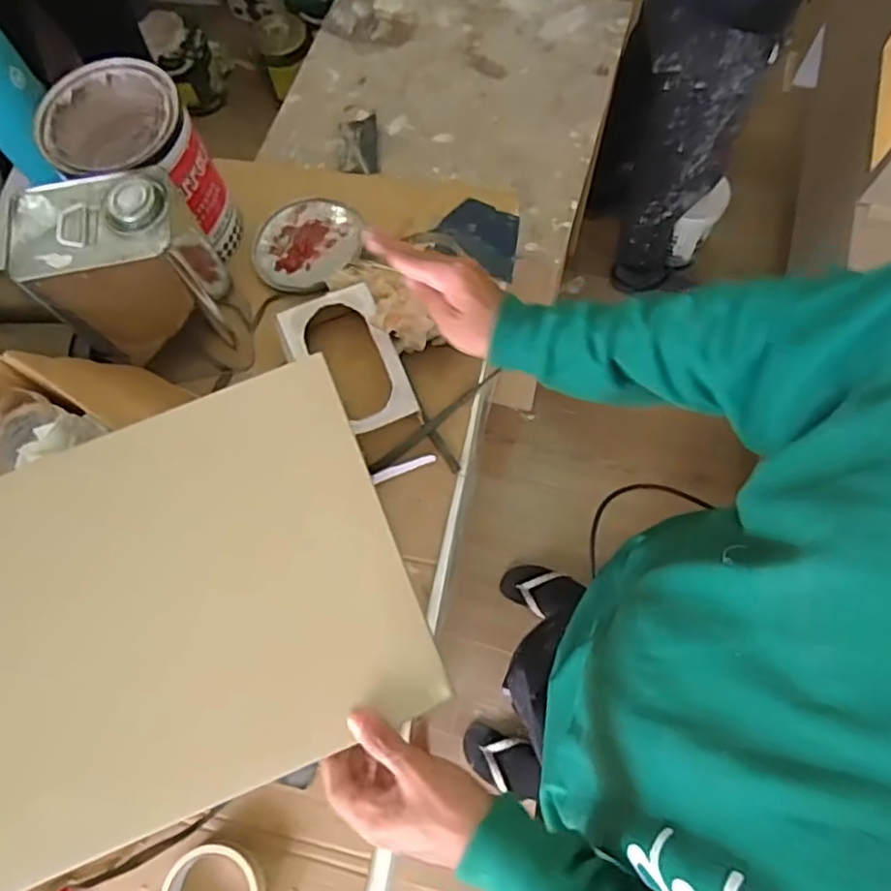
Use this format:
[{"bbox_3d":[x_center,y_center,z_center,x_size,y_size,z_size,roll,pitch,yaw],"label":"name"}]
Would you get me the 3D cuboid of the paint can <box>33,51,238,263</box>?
[{"bbox_3d":[-0.365,-0.331,0.782,0.151,0.200,0.157,-1,71,2],"label":"paint can"}]

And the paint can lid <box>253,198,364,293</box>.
[{"bbox_3d":[-0.183,-0.274,0.861,0.143,0.019,0.152,-3,68,7],"label":"paint can lid"}]

